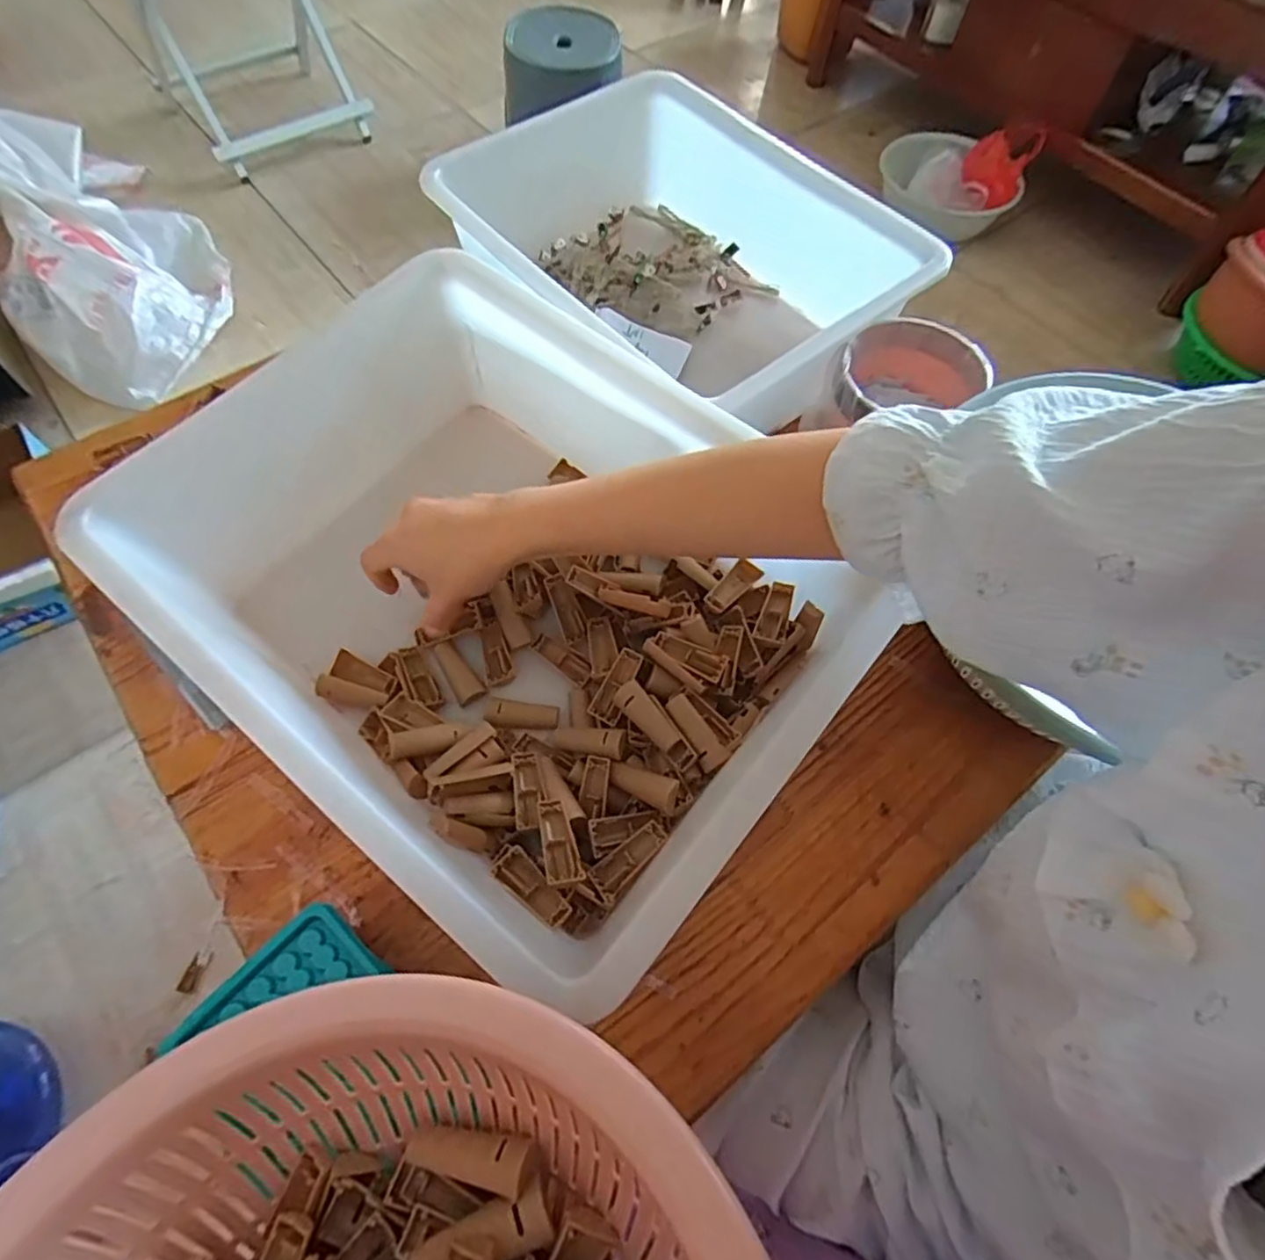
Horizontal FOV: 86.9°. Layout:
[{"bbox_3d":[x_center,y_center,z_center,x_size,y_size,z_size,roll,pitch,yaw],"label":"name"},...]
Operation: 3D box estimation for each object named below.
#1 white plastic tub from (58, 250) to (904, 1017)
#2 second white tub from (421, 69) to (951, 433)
[{"bbox_3d":[-0.093,-0.026,0.446,0.423,0.157,0.312,37,67,15],"label":"white plastic tub"},{"bbox_3d":[0.035,-0.333,0.609,0.264,0.117,0.385,-36,70,-19],"label":"second white tub"}]

